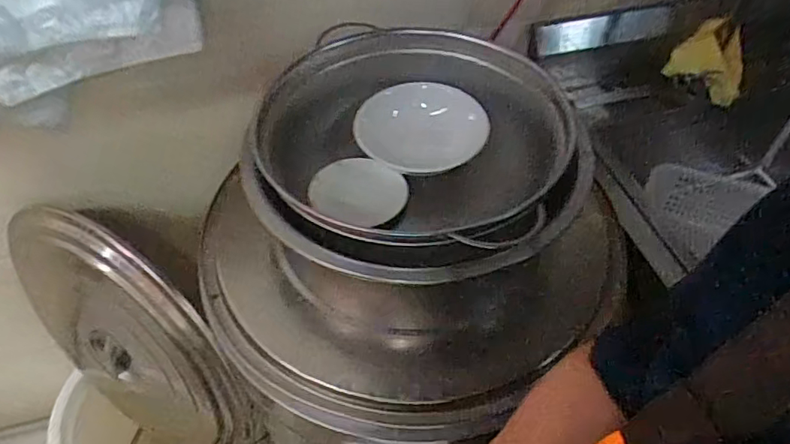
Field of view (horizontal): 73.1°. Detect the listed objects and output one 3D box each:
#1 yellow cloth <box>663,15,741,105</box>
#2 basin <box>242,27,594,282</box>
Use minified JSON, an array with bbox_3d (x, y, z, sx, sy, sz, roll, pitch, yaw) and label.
[{"bbox_3d":[0.507,-0.255,0.861,0.151,0.135,0.047,-15,52,-13],"label":"yellow cloth"},{"bbox_3d":[0.024,-0.066,0.640,0.351,0.157,0.372,0,50,-1],"label":"basin"}]

